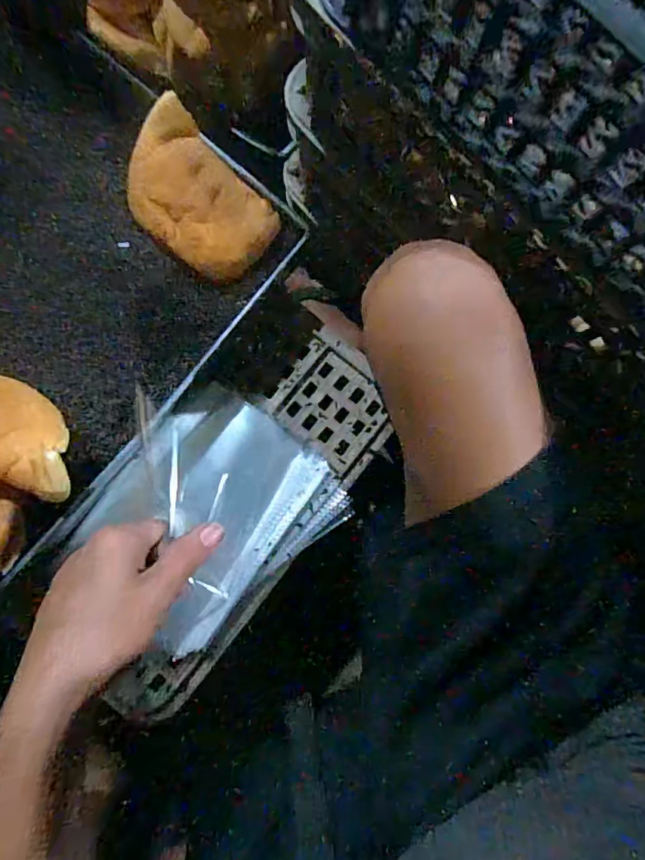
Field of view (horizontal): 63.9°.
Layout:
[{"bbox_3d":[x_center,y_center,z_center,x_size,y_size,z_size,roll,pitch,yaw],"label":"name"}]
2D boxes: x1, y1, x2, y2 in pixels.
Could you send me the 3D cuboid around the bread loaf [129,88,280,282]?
[{"bbox_3d":[-0.115,-0.206,0.465,0.144,0.049,0.093,45,81,1],"label":"bread loaf"}]

